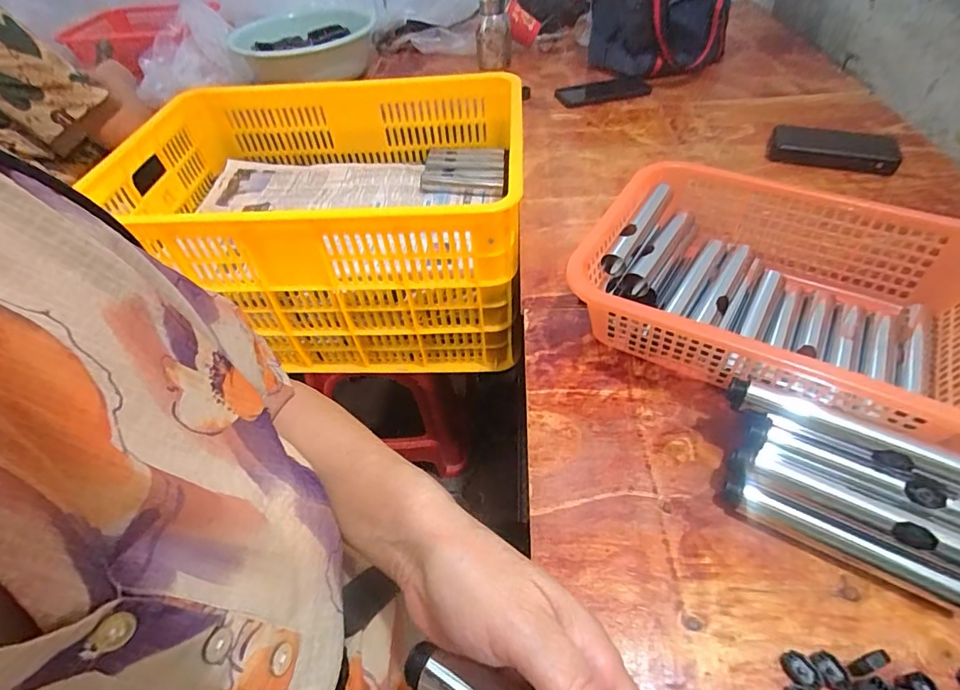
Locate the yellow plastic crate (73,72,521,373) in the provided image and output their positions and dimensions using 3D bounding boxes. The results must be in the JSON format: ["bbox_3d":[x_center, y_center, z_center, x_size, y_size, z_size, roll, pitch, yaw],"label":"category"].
[{"bbox_3d":[-0.246,-0.211,0.819,0.615,0.305,0.409,1,48,6],"label":"yellow plastic crate"}]

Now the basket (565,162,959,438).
[{"bbox_3d":[0.275,-0.047,0.459,0.336,0.094,0.249,22,53,23],"label":"basket"}]

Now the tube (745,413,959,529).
[{"bbox_3d":[0.269,0.088,0.336,0.151,0.018,0.019,24,54,24],"label":"tube"}]

